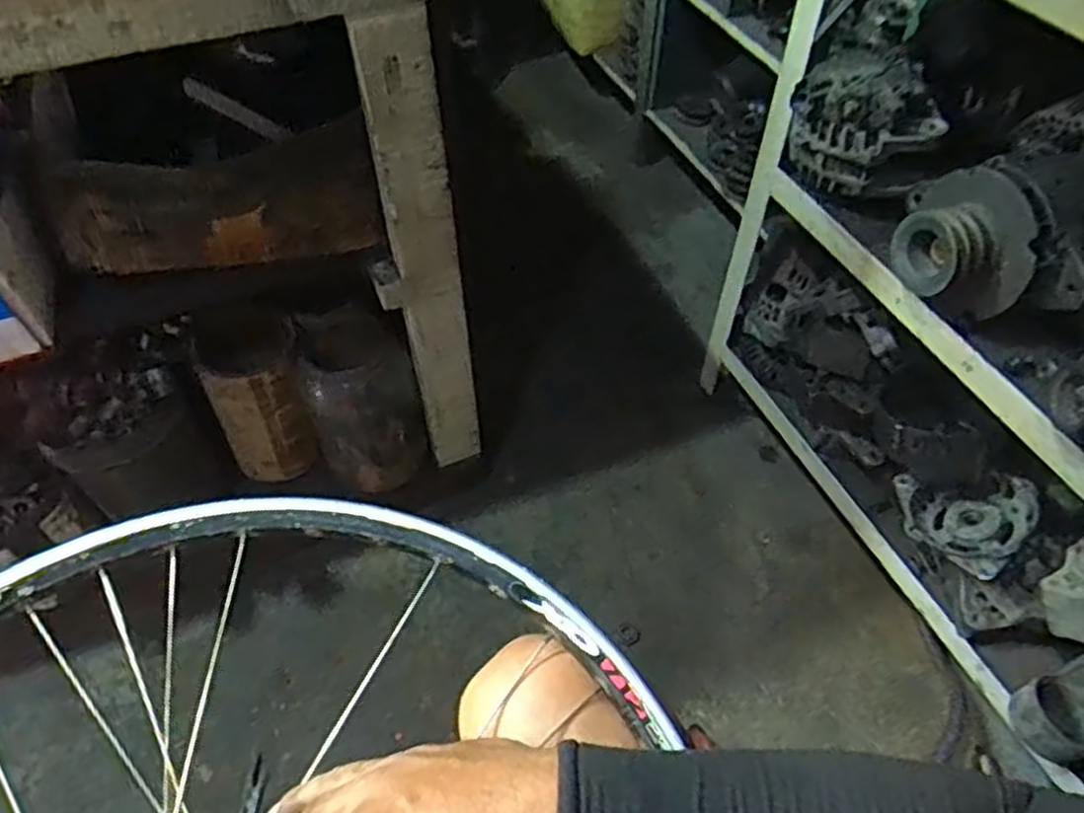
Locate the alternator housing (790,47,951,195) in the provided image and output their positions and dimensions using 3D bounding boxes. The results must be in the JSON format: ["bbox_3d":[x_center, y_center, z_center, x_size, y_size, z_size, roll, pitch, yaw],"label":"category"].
[{"bbox_3d":[0.358,-0.317,0.846,0.154,0.144,0.081,18,52,14],"label":"alternator housing"}]

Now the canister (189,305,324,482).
[{"bbox_3d":[-0.376,-0.011,1.025,0.129,0.210,0.135,-24,54,-19],"label":"canister"}]

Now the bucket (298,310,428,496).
[{"bbox_3d":[-0.240,-0.005,1.035,0.141,0.214,0.154,0,50,0],"label":"bucket"}]

